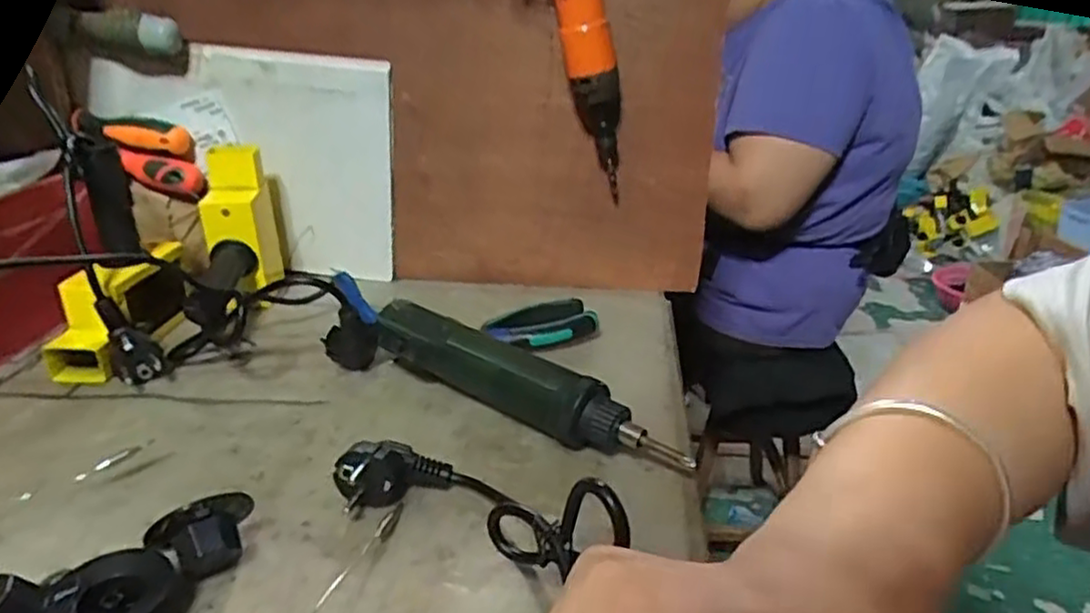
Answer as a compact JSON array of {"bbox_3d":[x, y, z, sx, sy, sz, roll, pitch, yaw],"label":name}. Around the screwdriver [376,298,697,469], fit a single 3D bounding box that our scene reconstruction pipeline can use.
[{"bbox_3d":[-0.017,0.051,0.462,0.231,0.045,0.034,16,29,30],"label":"screwdriver"}]

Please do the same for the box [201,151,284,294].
[{"bbox_3d":[-0.260,-0.071,0.612,0.044,0.124,0.081,-2,25,-7],"label":"box"}]

